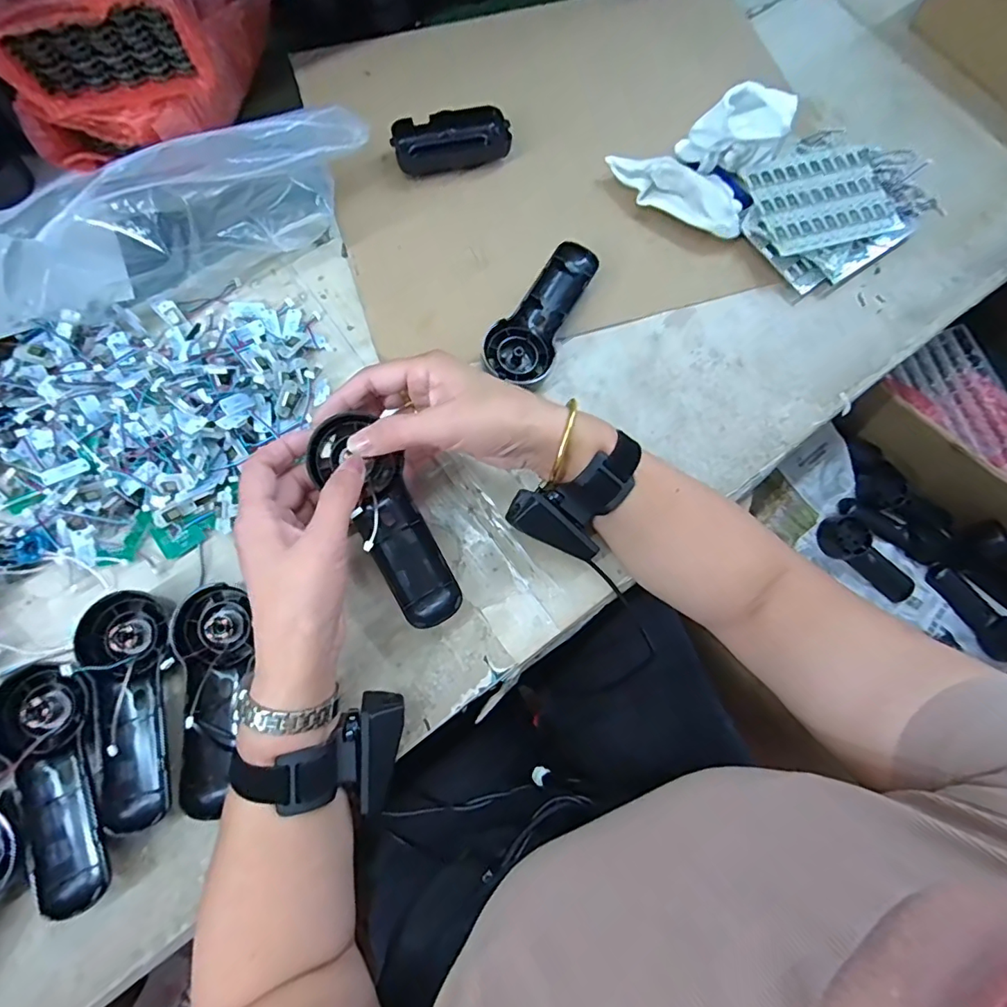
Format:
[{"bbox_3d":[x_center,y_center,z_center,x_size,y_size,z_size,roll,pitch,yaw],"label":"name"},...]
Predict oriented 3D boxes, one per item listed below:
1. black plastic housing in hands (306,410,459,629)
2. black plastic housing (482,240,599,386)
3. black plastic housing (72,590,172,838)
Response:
[{"bbox_3d":[-0.077,0.013,0.349,0.050,0.037,0.147,-29,92,-10],"label":"black plastic housing in hands"},{"bbox_3d":[0.033,-0.168,0.455,0.055,0.025,0.142,24,74,5],"label":"black plastic housing"},{"bbox_3d":[-0.250,0.137,0.350,0.054,0.027,0.149,-14,75,-6],"label":"black plastic housing"}]

